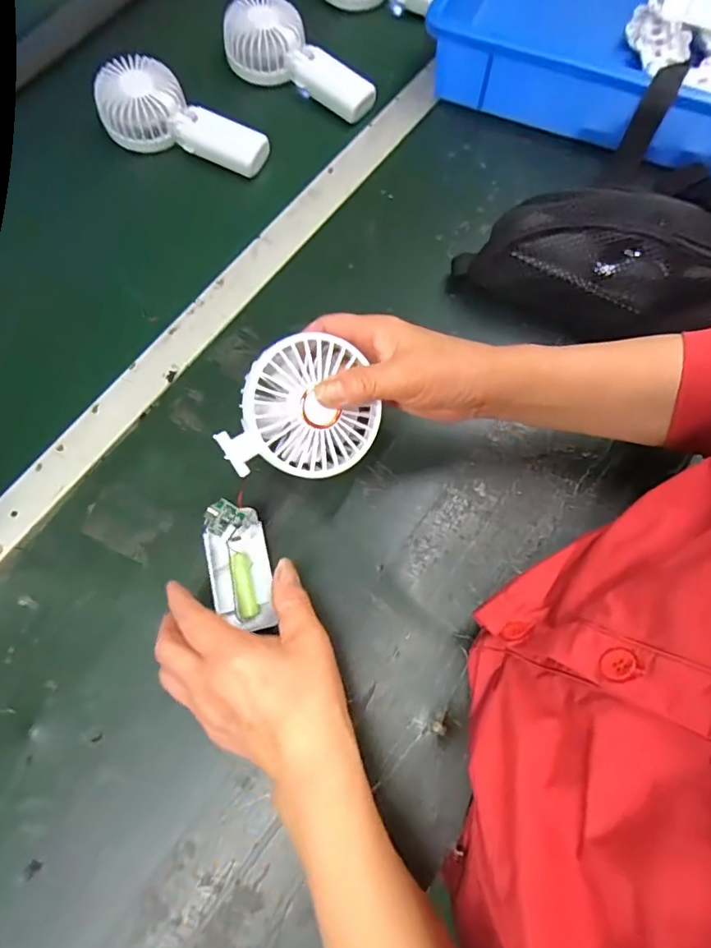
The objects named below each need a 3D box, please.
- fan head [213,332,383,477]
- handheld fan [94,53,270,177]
[{"bbox_3d":[-0.035,-0.043,0.326,0.091,0.039,0.084,3,96,-24],"label":"fan head"},{"bbox_3d":[-0.186,-0.370,0.537,0.183,0.046,0.087,33,76,11],"label":"handheld fan"}]

